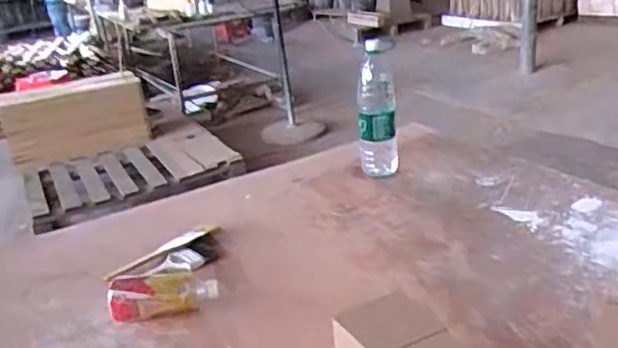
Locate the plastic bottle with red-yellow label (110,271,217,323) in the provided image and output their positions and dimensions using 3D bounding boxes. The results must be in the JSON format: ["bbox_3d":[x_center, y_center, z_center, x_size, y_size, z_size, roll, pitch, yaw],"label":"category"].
[{"bbox_3d":[-0.249,0.206,1.087,0.182,0.056,0.072,-11,22,-17],"label":"plastic bottle with red-yellow label"}]

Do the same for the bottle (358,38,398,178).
[{"bbox_3d":[0.162,-0.136,1.501,0.090,0.321,0.090,-2,21,6],"label":"bottle"}]

